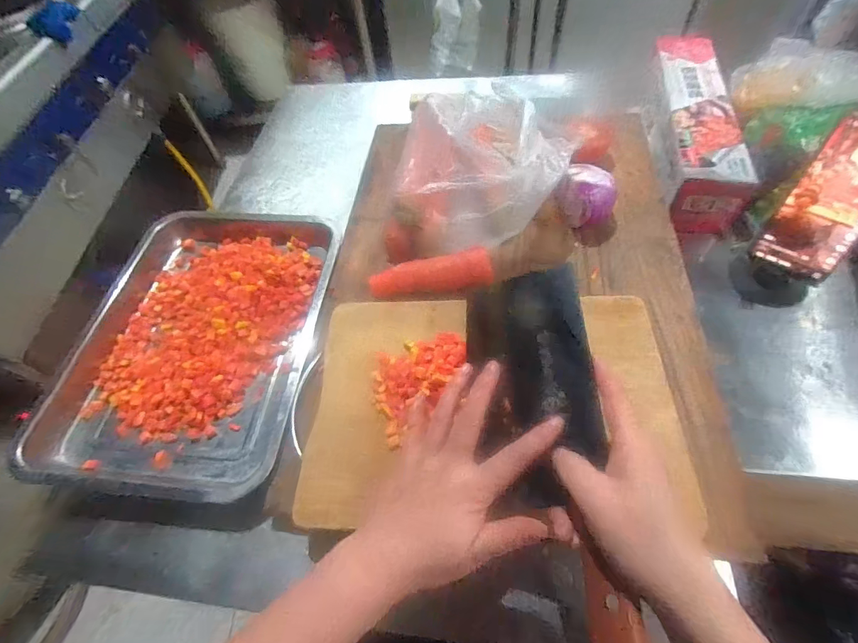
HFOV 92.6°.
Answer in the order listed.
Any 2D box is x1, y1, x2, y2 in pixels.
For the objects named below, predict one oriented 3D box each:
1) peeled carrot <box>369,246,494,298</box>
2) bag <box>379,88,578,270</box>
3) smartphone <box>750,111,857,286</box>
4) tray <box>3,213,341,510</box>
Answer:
[{"bbox_3d":[0.002,-0.048,0.434,0.125,0.032,0.041,-4,58,3],"label":"peeled carrot"},{"bbox_3d":[0.051,-0.161,0.446,0.188,0.115,0.173,11,59,11],"label":"bag"},{"bbox_3d":[0.387,-0.114,0.391,0.069,0.149,0.012,31,30,22],"label":"smartphone"},{"bbox_3d":[-0.252,0.003,0.462,0.261,0.040,0.358,2,58,7],"label":"tray"}]

